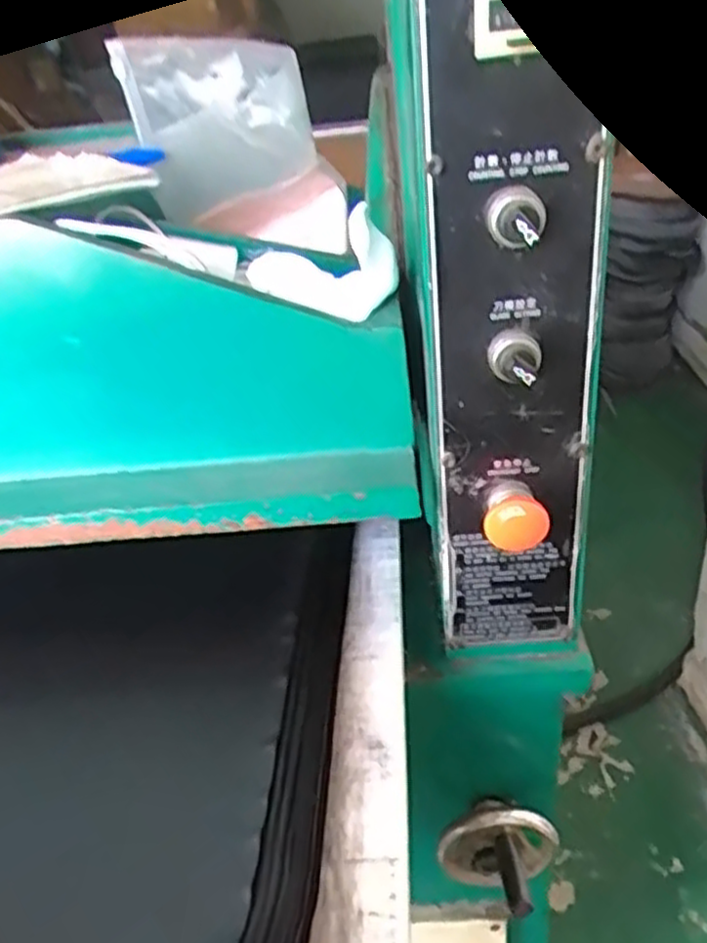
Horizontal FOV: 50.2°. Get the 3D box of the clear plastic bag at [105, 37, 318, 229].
[{"bbox_3d":[-0.107,-0.272,0.597,0.129,0.124,0.100,-13,32,-12],"label":"clear plastic bag"}]

